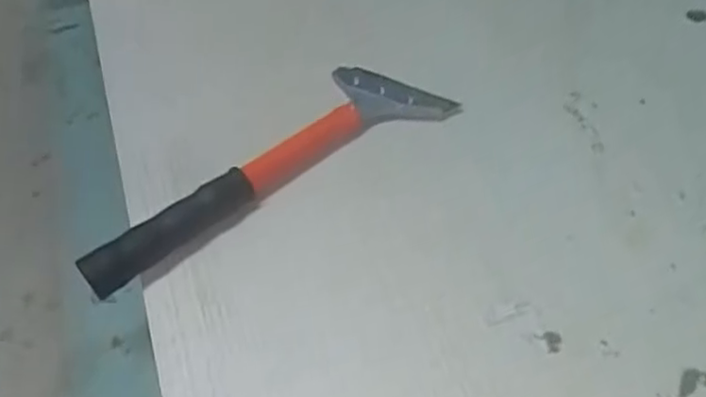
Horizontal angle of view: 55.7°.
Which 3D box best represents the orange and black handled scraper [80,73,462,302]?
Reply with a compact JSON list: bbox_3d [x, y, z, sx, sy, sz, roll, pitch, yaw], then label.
[{"bbox_3d":[-0.061,-0.029,0.469,0.273,0.024,0.079,-29,53,-17],"label":"orange and black handled scraper"}]

